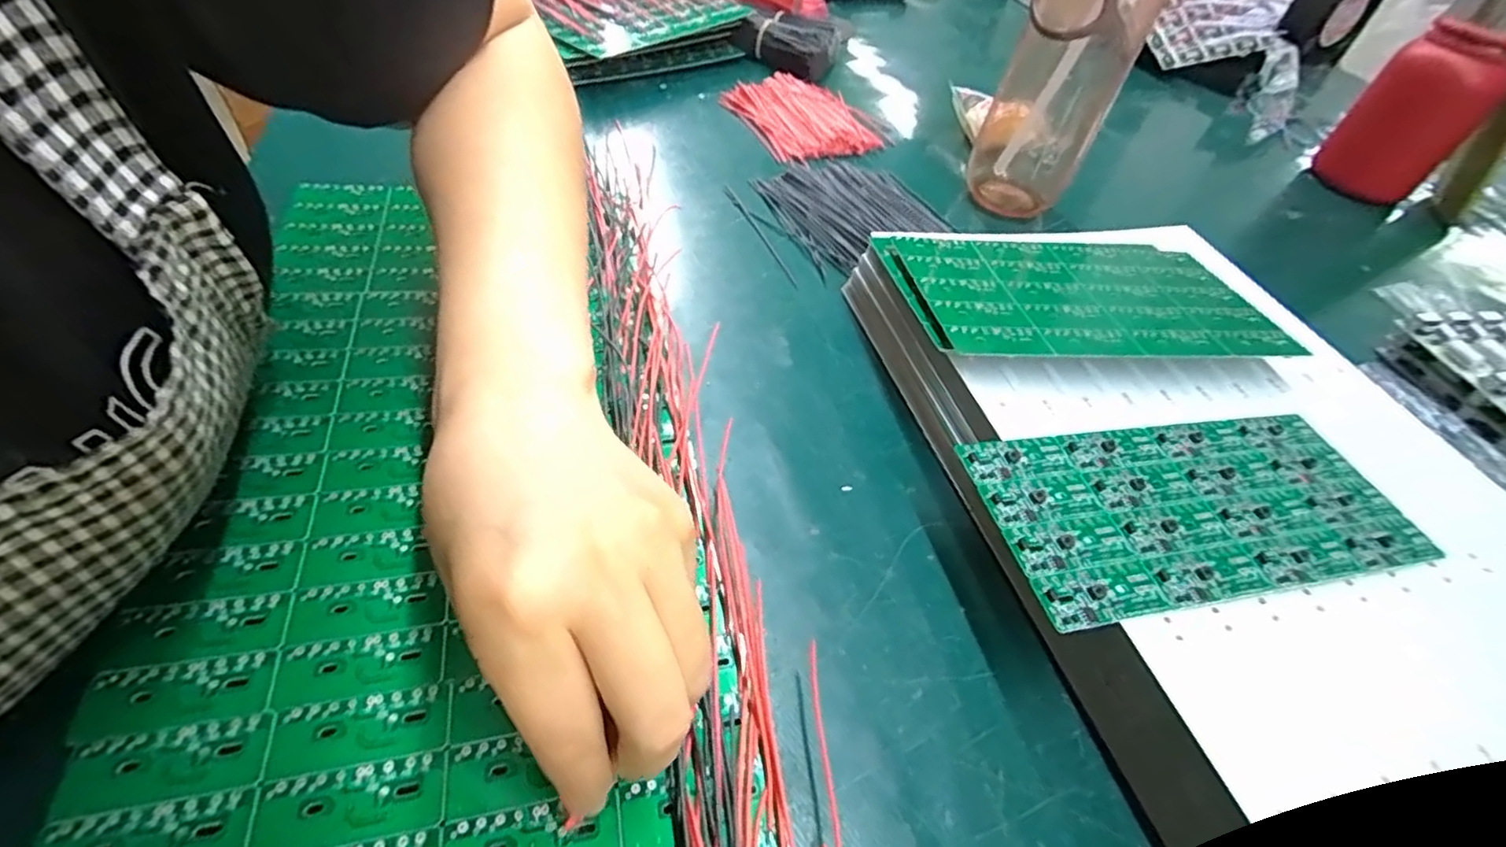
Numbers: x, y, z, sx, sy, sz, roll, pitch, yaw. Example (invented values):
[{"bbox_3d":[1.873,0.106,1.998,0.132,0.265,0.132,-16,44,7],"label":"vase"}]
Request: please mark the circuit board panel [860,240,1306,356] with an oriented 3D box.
[{"bbox_3d":[0.168,-0.067,0.329,0.187,0.006,0.098,0,45,-9],"label":"circuit board panel"}]

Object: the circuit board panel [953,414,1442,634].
[{"bbox_3d":[0.182,0.033,0.258,0.184,0.004,0.078,-4,50,-15],"label":"circuit board panel"}]

